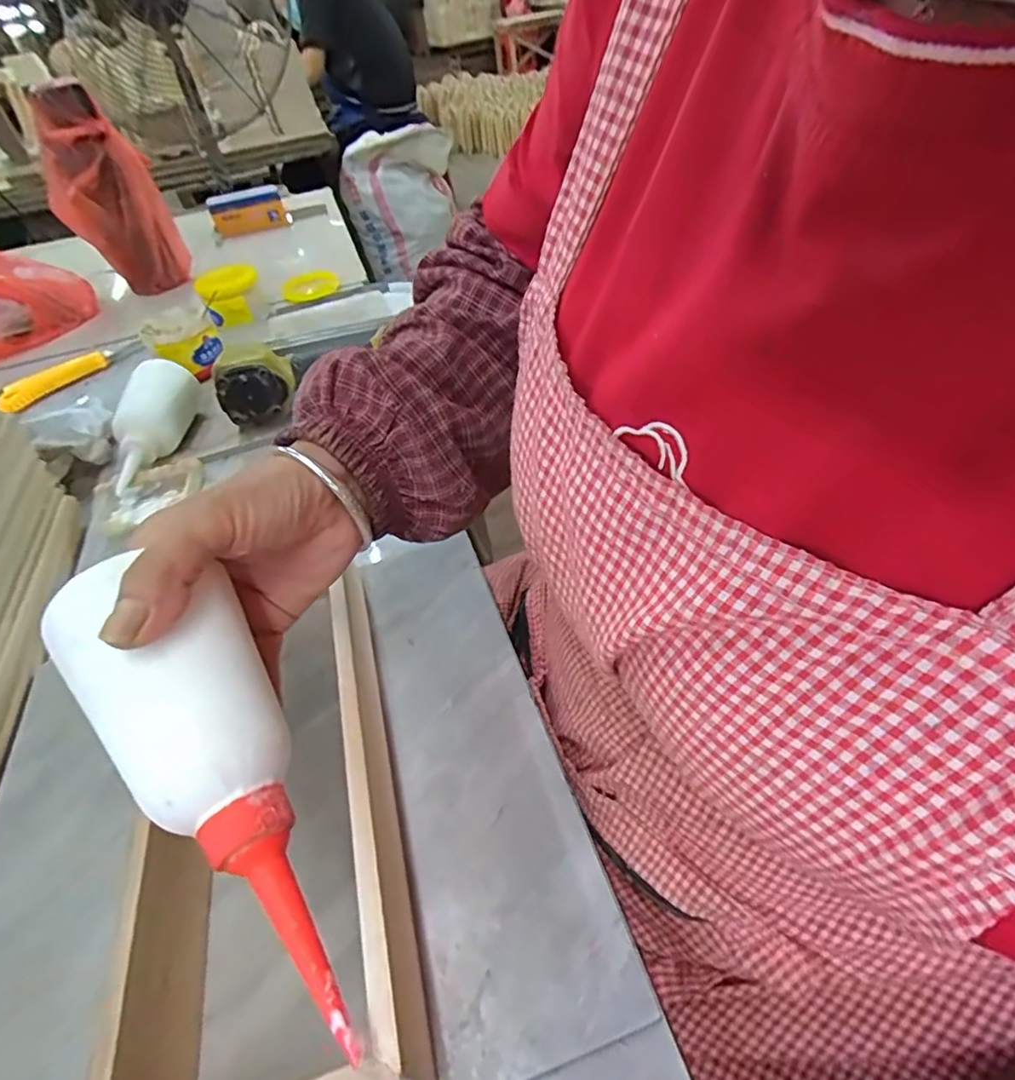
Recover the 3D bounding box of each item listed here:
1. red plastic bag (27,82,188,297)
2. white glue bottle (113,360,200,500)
[{"bbox_3d":[-0.567,-0.480,0.865,0.135,0.274,0.109,-28,46,-18],"label":"red plastic bag"},{"bbox_3d":[-0.331,-0.110,0.562,0.046,0.058,0.151,-8,43,-2],"label":"white glue bottle"}]

